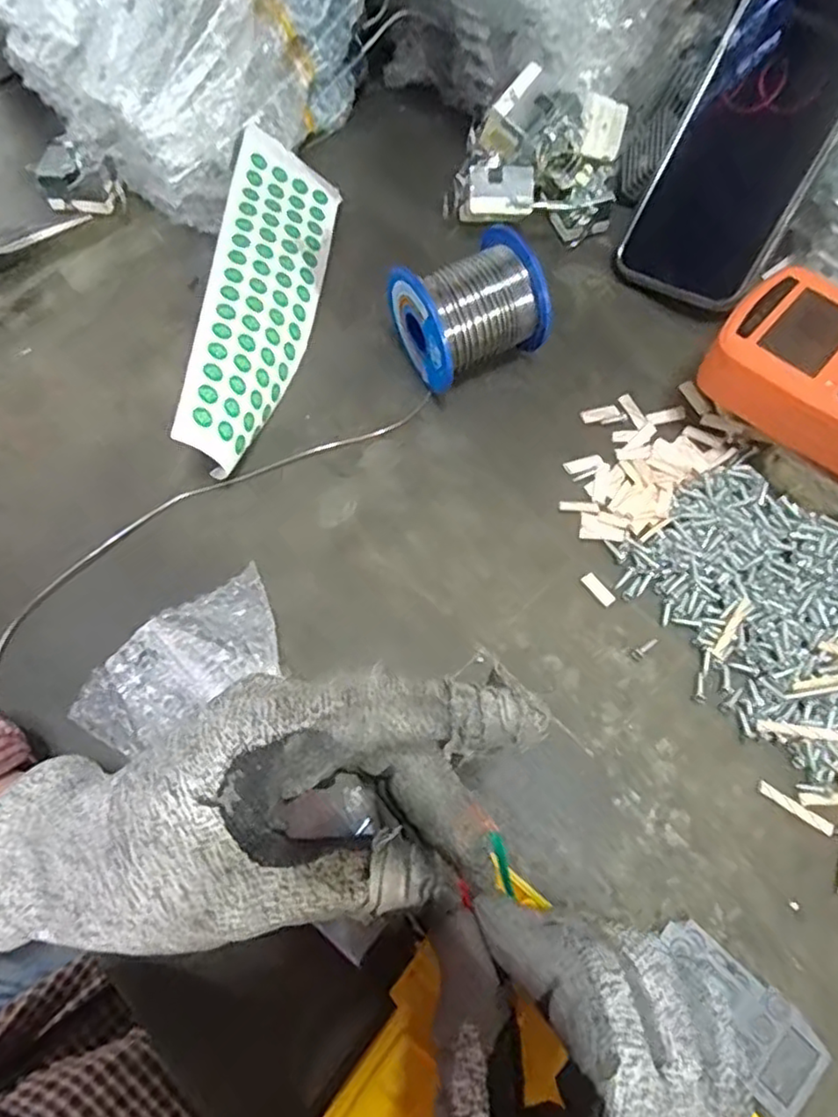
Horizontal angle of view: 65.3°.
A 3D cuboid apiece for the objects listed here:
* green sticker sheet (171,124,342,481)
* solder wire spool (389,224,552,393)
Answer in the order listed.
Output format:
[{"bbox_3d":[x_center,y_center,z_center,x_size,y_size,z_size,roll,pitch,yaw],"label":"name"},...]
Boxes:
[{"bbox_3d":[-0.084,-0.142,0.354,0.059,0.017,0.207,20,61,-33],"label":"green sticker sheet"},{"bbox_3d":[0.027,-0.125,0.341,0.072,0.054,0.054,-26,70,-9],"label":"solder wire spool"}]

